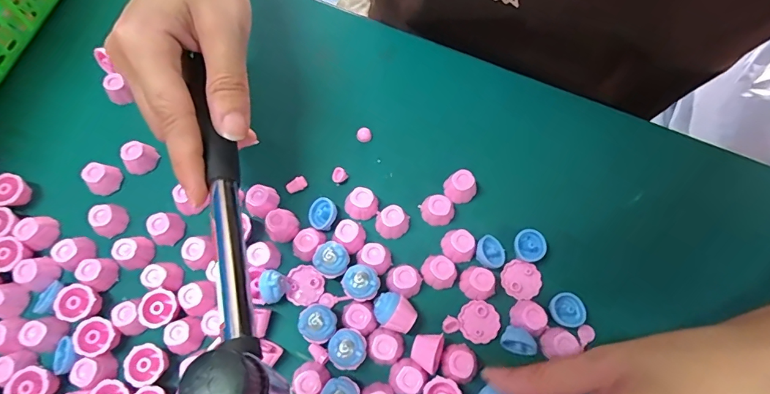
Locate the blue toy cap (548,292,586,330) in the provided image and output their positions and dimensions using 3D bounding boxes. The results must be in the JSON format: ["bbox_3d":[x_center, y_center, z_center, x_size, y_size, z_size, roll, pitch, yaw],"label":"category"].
[{"bbox_3d":[0.104,0.066,0.244,0.019,0.009,0.020,0,70,1],"label":"blue toy cap"}]

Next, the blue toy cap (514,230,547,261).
[{"bbox_3d":[0.087,0.029,0.255,0.019,0.006,0.019,0,70,1],"label":"blue toy cap"}]

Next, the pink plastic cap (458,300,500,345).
[{"bbox_3d":[0.054,0.072,0.243,0.022,0.004,0.023,0,70,1],"label":"pink plastic cap"}]

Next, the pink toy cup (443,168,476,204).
[{"bbox_3d":[0.048,-0.007,0.267,0.019,0.013,0.018,0,70,1],"label":"pink toy cup"}]

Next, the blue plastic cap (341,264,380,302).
[{"bbox_3d":[-0.014,0.047,0.236,0.020,0.009,0.019,0,70,1],"label":"blue plastic cap"}]

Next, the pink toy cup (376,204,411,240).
[{"bbox_3d":[0.003,0.015,0.260,0.018,0.013,0.020,-41,74,-13],"label":"pink toy cup"}]

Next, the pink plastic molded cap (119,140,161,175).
[{"bbox_3d":[-0.157,-0.025,0.270,0.015,0.015,0.019,16,71,7],"label":"pink plastic molded cap"}]

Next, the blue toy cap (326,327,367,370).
[{"bbox_3d":[-0.020,0.081,0.224,0.020,0.009,0.019,0,70,1],"label":"blue toy cap"}]

